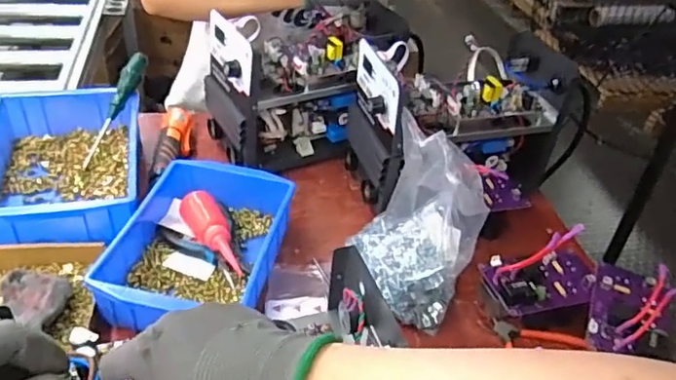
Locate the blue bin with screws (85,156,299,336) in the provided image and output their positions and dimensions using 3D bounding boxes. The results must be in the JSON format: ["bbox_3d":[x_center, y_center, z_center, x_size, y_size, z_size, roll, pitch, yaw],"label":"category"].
[{"bbox_3d":[-0.168,0.065,0.703,0.179,0.066,0.259,10,38,5],"label":"blue bin with screws"}]

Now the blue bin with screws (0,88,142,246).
[{"bbox_3d":[-0.389,-0.041,0.791,0.203,0.076,0.310,-5,39,-15],"label":"blue bin with screws"}]

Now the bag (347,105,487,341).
[{"bbox_3d":[0.095,0.034,0.677,0.146,0.170,0.158,22,40,20],"label":"bag"}]

